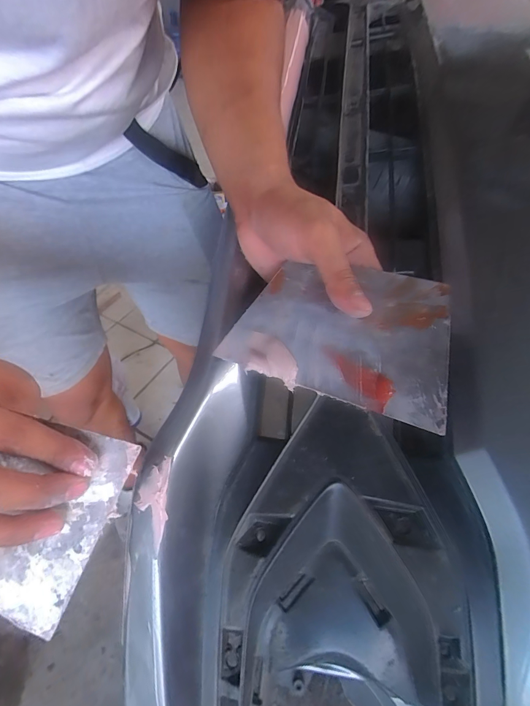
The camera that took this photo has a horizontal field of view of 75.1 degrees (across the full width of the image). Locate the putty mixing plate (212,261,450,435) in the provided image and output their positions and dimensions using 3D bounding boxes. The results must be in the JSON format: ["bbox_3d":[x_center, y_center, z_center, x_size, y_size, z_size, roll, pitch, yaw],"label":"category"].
[{"bbox_3d":[0.048,-0.017,0.222,0.134,0.007,0.093,16,67,23],"label":"putty mixing plate"}]

